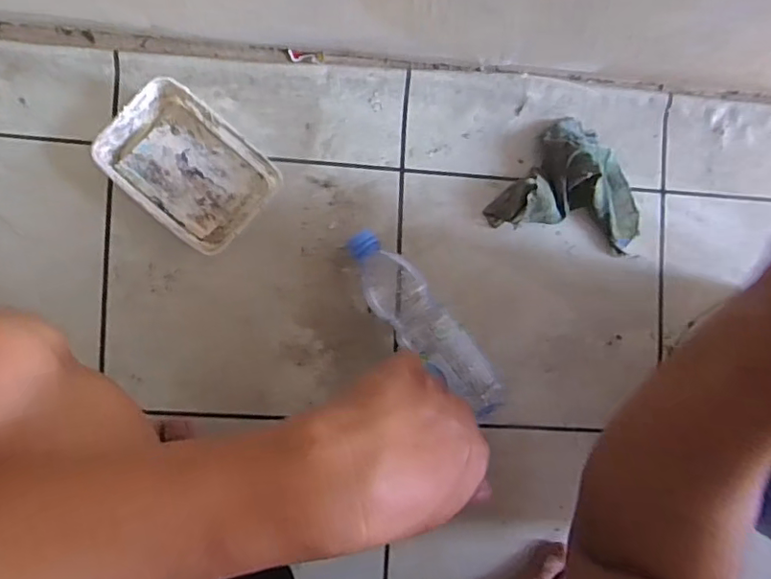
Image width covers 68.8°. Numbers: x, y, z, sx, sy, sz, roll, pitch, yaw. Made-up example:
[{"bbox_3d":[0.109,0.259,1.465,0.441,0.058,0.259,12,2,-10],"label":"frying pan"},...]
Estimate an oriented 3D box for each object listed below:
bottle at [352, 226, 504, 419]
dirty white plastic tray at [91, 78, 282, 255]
[{"bbox_3d":[0.040,0.040,0.618,0.065,0.059,0.234,-40,82,-4],"label":"bottle"},{"bbox_3d":[-0.210,-0.129,0.602,0.171,0.034,0.118,40,87,-5],"label":"dirty white plastic tray"}]

